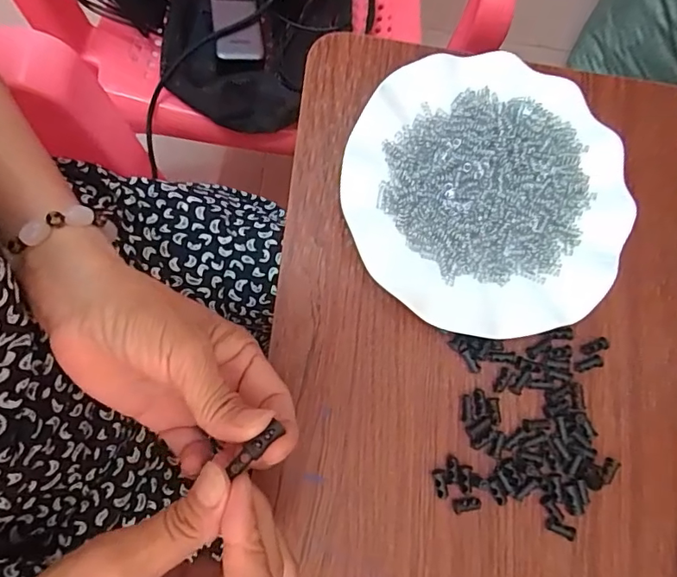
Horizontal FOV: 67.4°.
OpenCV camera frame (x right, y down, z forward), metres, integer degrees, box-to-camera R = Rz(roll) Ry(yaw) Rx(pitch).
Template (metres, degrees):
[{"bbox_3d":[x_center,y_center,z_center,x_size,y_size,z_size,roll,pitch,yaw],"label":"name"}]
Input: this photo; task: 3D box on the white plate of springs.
[{"bbox_3d":[0.096,-0.062,0.335,0.180,0.024,0.180,1,80,-4],"label":"white plate of springs"}]

